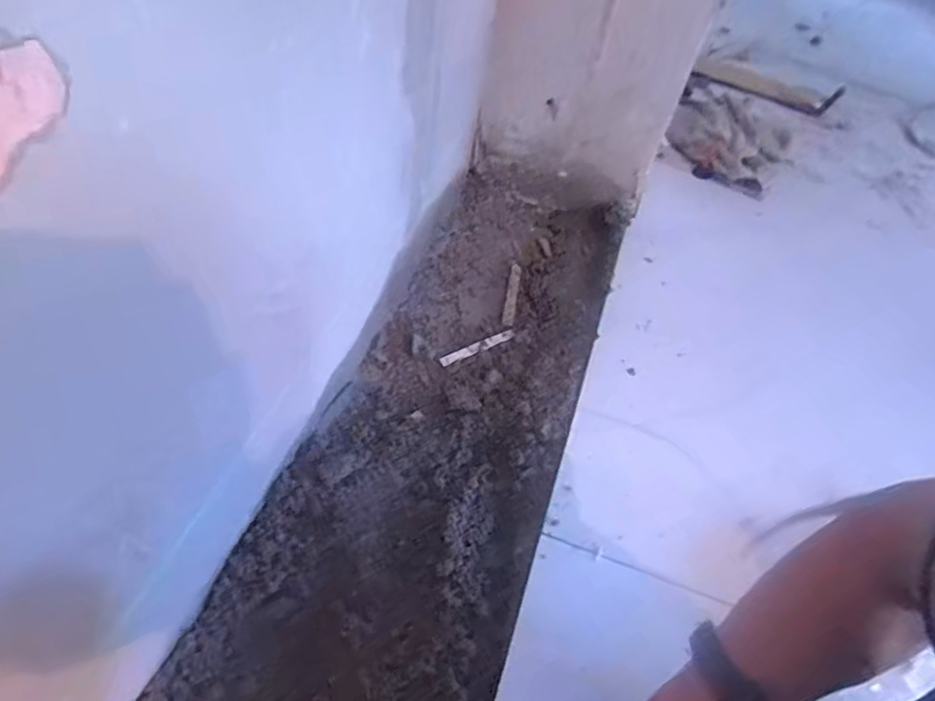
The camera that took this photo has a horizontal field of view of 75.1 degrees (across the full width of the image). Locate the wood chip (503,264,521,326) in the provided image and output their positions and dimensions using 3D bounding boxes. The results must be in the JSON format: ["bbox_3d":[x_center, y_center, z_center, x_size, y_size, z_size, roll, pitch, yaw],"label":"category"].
[{"bbox_3d":[0.069,-0.089,0.938,0.016,0.004,0.127,4,52,10],"label":"wood chip"}]

